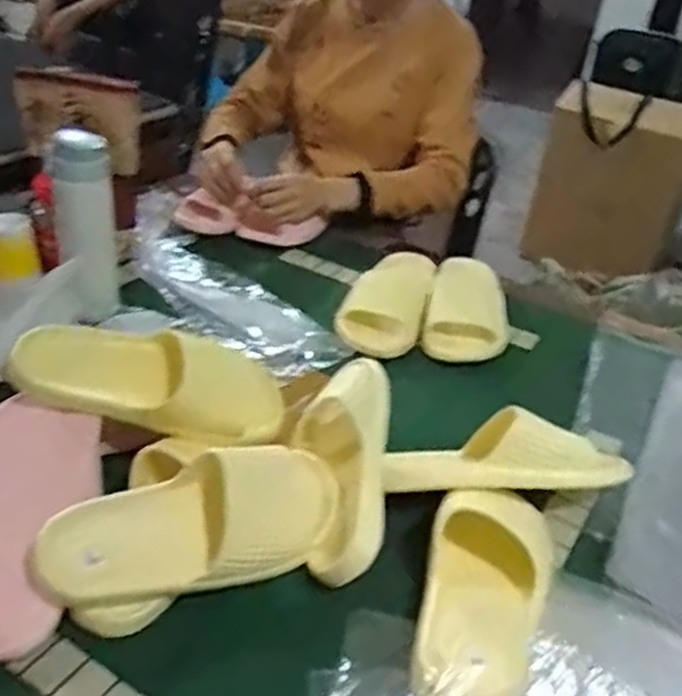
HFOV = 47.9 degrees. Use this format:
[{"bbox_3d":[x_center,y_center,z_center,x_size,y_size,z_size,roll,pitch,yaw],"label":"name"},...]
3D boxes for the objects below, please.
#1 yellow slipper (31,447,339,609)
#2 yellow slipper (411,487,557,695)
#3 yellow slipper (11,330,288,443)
[{"bbox_3d":[-0.116,0.147,0.628,0.252,0.080,0.104,-13,69,-18],"label":"yellow slipper"},{"bbox_3d":[0.116,0.198,0.625,0.103,0.067,0.224,15,48,12],"label":"yellow slipper"},{"bbox_3d":[-0.180,0.043,0.749,0.245,0.110,0.104,11,35,6],"label":"yellow slipper"}]

